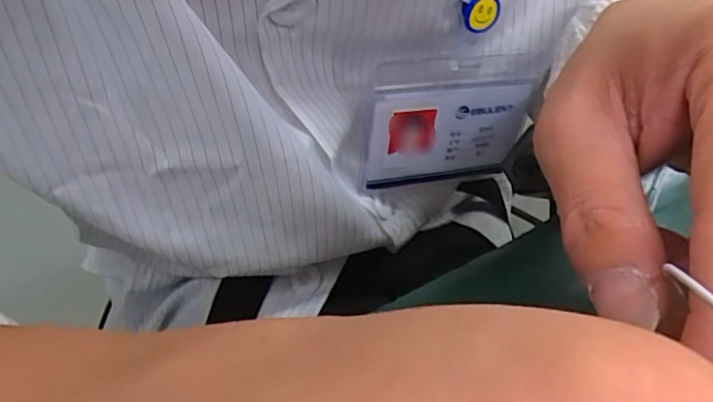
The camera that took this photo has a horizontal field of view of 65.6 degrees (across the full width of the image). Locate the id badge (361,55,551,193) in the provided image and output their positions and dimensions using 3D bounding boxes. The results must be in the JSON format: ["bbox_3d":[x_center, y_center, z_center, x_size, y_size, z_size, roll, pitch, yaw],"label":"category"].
[{"bbox_3d":[0.050,-0.042,0.303,0.096,0.080,0.005,-8,42,-16],"label":"id badge"}]

